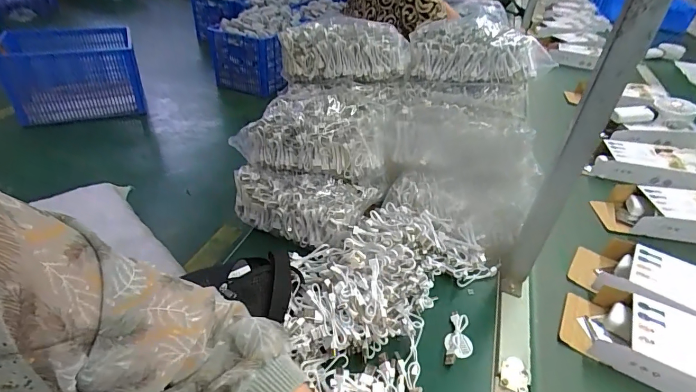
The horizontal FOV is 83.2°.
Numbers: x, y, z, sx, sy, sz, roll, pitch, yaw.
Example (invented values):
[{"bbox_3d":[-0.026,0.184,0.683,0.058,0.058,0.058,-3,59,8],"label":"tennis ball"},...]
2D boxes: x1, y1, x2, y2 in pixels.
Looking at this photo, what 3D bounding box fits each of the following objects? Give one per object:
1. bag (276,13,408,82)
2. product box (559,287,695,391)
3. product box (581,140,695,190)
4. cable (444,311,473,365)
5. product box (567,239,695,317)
[{"bbox_3d":[-0.007,-0.264,0.717,0.221,0.100,0.105,-6,35,-11],"label":"bag"},{"bbox_3d":[0.410,0.193,0.483,0.251,0.053,0.103,22,39,27],"label":"product box"},{"bbox_3d":[0.634,-0.071,0.844,0.219,0.055,0.102,10,36,13],"label":"product box"},{"bbox_3d":[0.142,0.180,0.498,0.033,0.021,0.077,14,37,18],"label":"cable"},{"bbox_3d":[0.462,0.139,0.558,0.250,0.053,0.114,23,40,29],"label":"product box"}]

